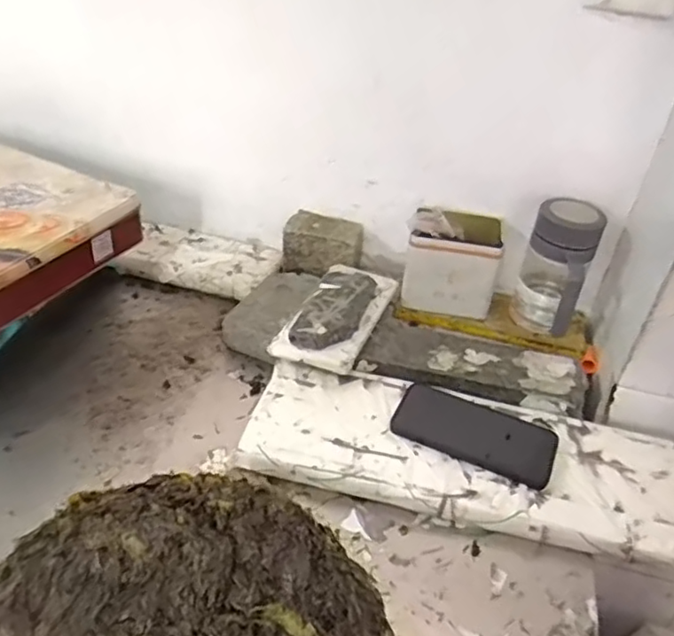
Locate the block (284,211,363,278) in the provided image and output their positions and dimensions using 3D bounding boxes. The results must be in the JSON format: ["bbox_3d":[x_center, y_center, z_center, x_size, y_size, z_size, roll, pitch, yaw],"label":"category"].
[{"bbox_3d":[-0.019,-0.104,0.863,0.103,0.065,0.060,11,37,7],"label":"block"}]

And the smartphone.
[{"bbox_3d":[0.145,0.117,0.643,0.163,0.014,0.076,21,50,15],"label":"smartphone"}]

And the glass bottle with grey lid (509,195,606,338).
[{"bbox_3d":[0.265,-0.053,0.755,0.075,0.165,0.126,17,38,15],"label":"glass bottle with grey lid"}]

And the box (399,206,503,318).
[{"bbox_3d":[0.150,-0.079,0.796,0.116,0.100,0.089,11,37,7],"label":"box"}]

